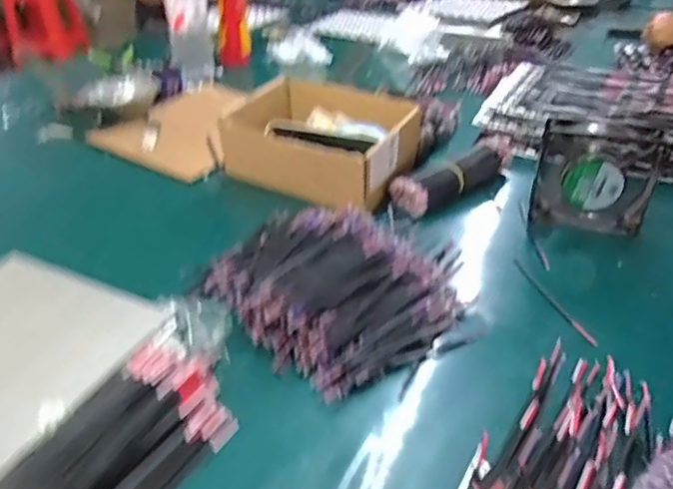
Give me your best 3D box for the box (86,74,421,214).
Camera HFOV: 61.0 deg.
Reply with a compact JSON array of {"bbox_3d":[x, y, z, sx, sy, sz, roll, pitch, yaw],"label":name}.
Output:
[{"bbox_3d":[-0.110,-0.176,0.813,0.463,0.094,0.252,22,40,27],"label":"box"}]

